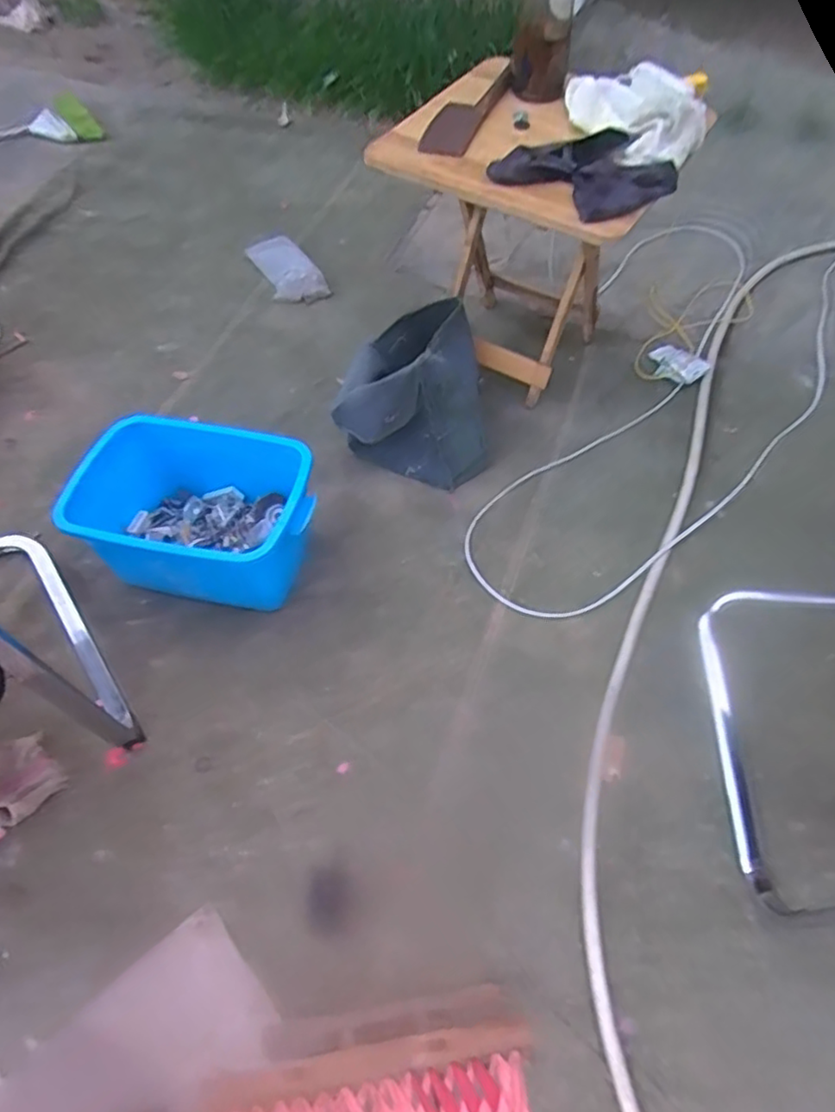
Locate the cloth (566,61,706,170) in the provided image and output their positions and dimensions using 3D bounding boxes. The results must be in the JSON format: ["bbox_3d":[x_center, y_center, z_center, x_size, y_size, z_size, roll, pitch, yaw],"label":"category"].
[{"bbox_3d":[0.372,-0.781,1.096,0.232,0.056,0.288,10,58,6],"label":"cloth"}]

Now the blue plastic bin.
[{"bbox_3d":[-0.394,-0.077,1.176,0.430,0.196,0.275,7,60,6],"label":"blue plastic bin"}]

